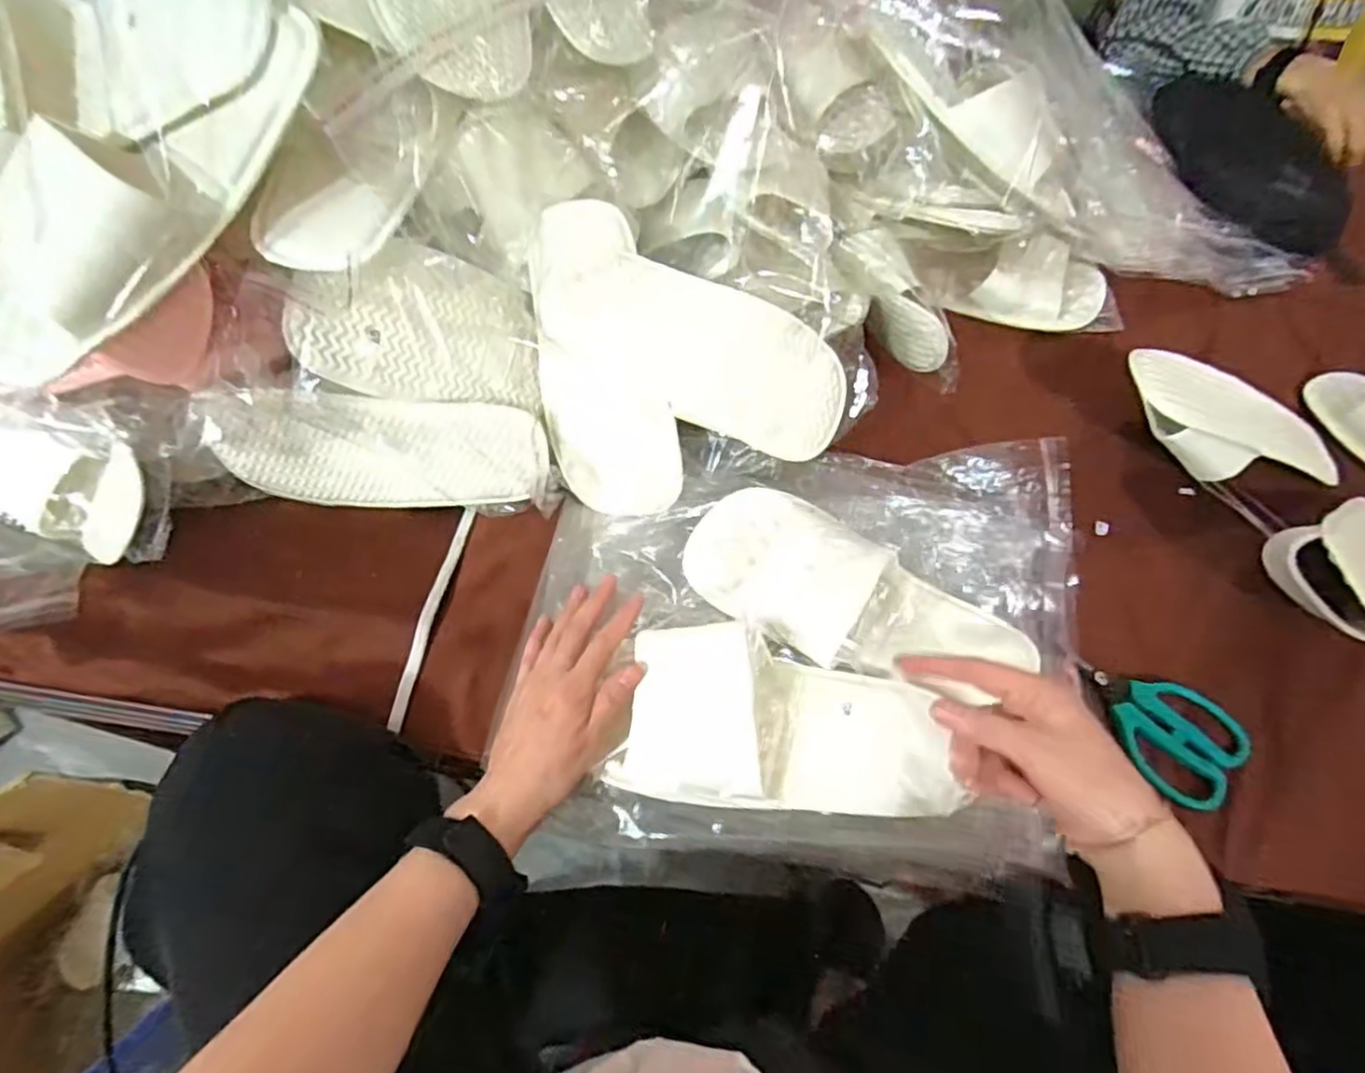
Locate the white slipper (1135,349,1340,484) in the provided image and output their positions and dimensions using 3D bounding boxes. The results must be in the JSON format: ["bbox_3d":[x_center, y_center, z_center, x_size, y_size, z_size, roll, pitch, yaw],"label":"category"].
[{"bbox_3d":[0.475,-0.091,0.593,0.216,0.048,0.085,20,63,-11],"label":"white slipper"}]

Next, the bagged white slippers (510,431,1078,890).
[{"bbox_3d":[0.099,0.069,0.497,0.392,0.065,0.313,1,63,-3],"label":"bagged white slippers"}]

